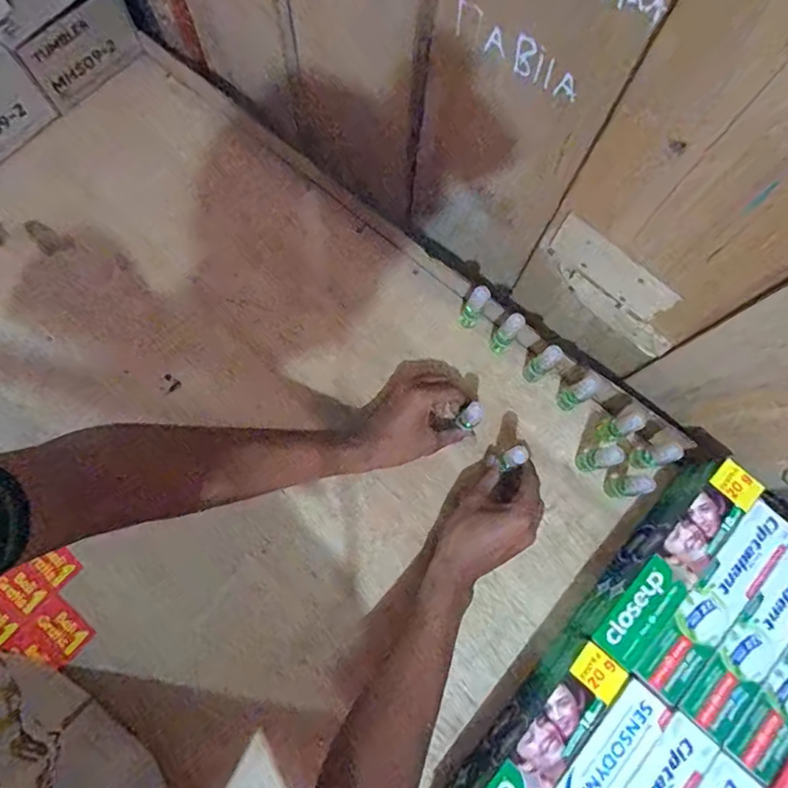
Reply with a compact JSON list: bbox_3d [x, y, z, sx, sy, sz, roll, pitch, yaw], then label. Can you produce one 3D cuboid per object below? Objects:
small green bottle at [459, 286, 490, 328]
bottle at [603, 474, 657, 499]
[{"bbox_3d":[0.090,-0.096,0.582,0.021,0.063,0.026,26,78,5],"label":"small green bottle"},{"bbox_3d":[0.243,0.096,0.541,0.025,0.062,0.023,0,78,-1],"label":"bottle"}]

